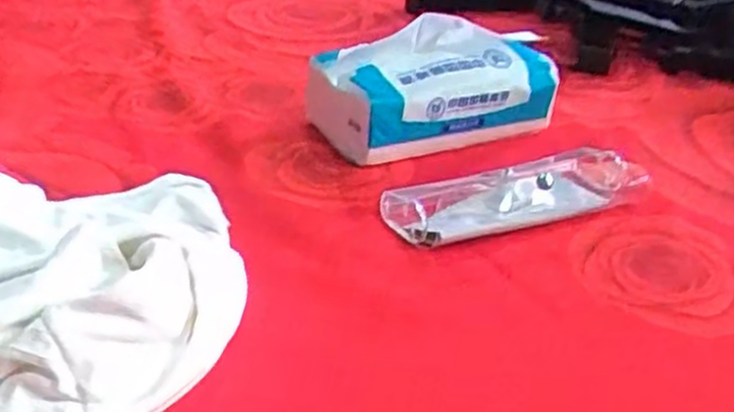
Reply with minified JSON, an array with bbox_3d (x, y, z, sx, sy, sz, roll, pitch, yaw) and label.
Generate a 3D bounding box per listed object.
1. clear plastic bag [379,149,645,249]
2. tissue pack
[{"bbox_3d":[0.091,-0.010,0.475,0.164,0.026,0.052,-11,33,-22],"label":"clear plastic bag"},{"bbox_3d":[0.044,-0.092,0.561,0.163,0.080,0.102,-15,34,-28],"label":"tissue pack"}]

